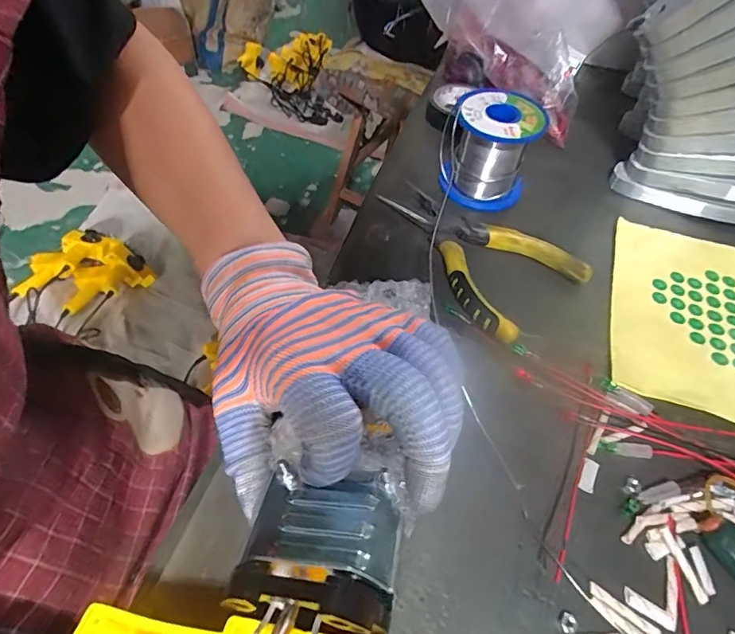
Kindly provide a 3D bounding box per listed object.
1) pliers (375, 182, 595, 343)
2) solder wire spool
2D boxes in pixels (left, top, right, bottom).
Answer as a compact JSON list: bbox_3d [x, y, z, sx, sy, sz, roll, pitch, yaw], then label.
[{"bbox_3d":[0.068,-0.050,0.325,0.083,0.019,0.145,-34,62,-24],"label":"pliers"},{"bbox_3d":[0.095,-0.128,0.356,0.062,0.065,0.062,23,56,14],"label":"solder wire spool"}]

